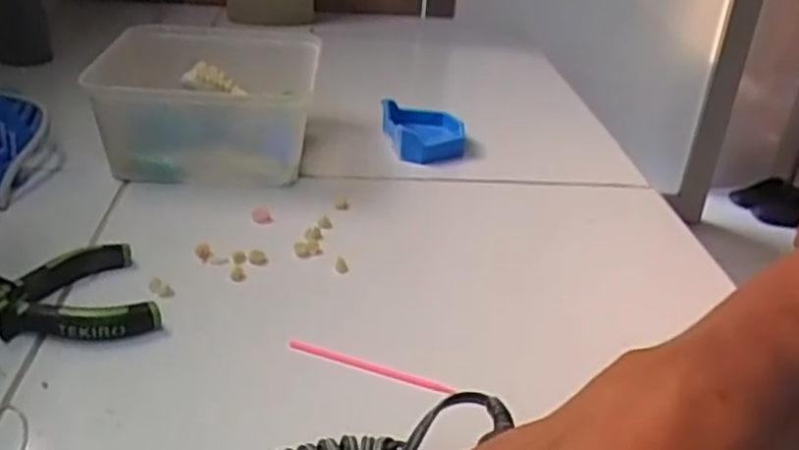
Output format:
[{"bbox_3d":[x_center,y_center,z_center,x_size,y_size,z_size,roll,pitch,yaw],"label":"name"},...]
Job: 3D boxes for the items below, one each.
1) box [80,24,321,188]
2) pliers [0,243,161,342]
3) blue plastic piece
[{"bbox_3d":[-0.147,-0.100,0.604,0.154,0.075,0.173,2,28,-4],"label":"box"},{"bbox_3d":[-0.191,0.041,0.400,0.108,0.016,0.079,-13,33,-28],"label":"pliers"},{"bbox_3d":[0.024,-0.077,0.641,0.063,0.034,0.069,3,28,-2],"label":"blue plastic piece"}]

